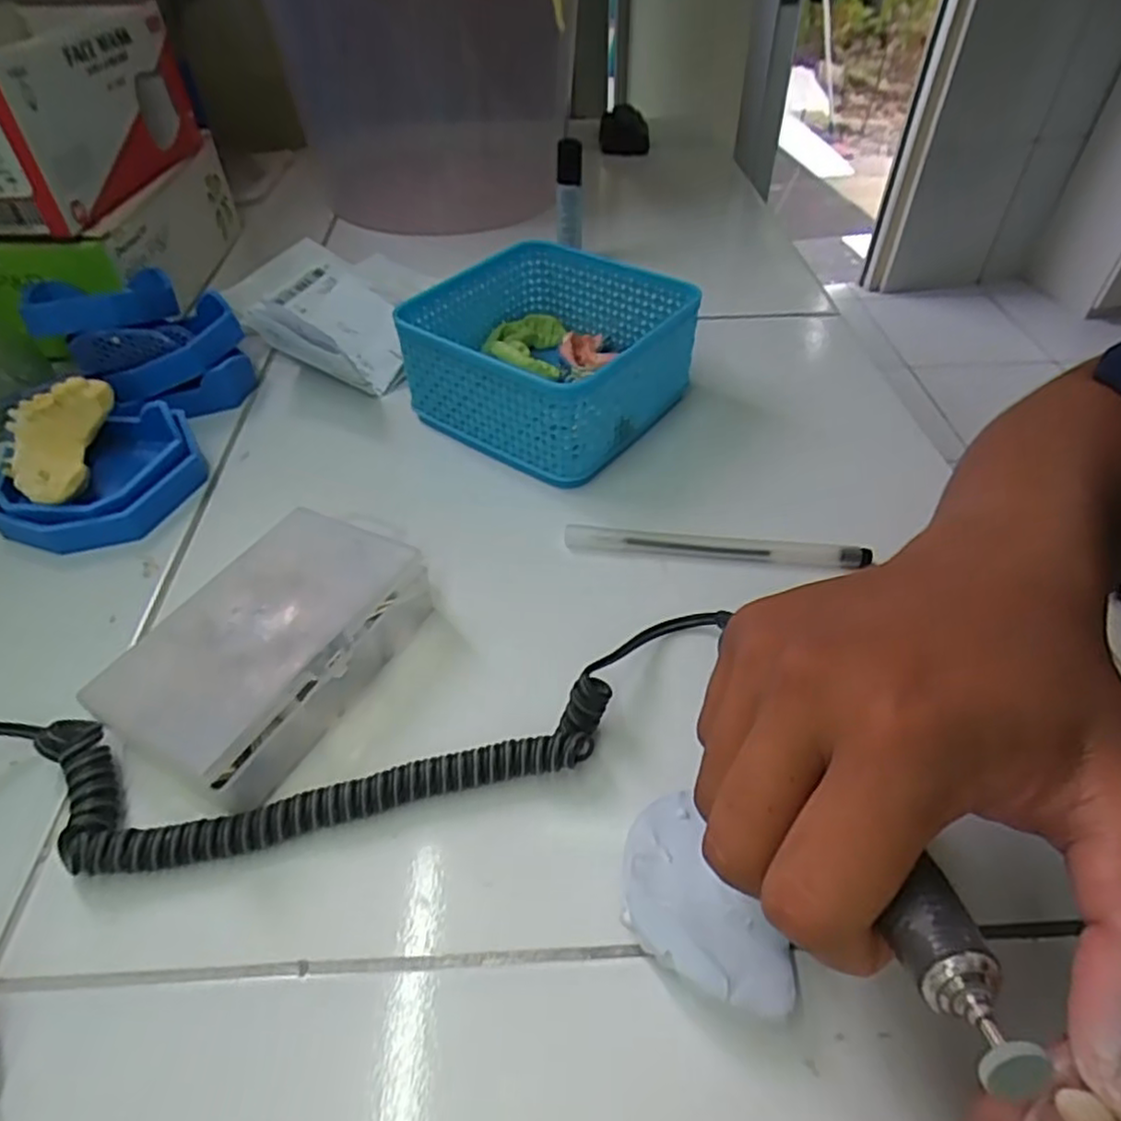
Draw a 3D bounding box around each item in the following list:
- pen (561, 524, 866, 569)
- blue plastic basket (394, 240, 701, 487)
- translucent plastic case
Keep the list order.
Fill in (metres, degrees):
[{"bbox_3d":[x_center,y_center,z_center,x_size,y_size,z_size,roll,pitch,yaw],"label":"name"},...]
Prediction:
[{"bbox_3d":[0.073,-0.006,0.331,0.139,0.014,0.011,4,46,6],"label":"pen"},{"bbox_3d":[-0.005,-0.119,0.398,0.130,0.063,0.128,28,53,26],"label":"blue plastic basket"},{"bbox_3d":[-0.111,0.031,0.274,0.075,0.034,0.123,21,50,20],"label":"translucent plastic case"}]

